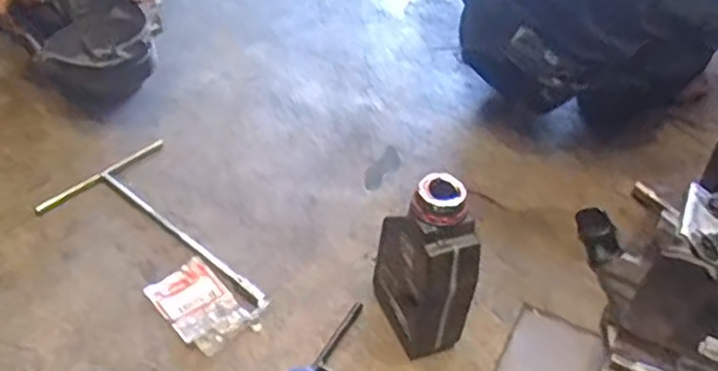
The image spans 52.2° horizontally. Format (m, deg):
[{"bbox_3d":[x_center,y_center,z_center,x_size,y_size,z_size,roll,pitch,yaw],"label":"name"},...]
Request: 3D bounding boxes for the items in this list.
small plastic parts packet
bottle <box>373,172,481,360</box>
[{"bbox_3d":[-0.194,0.144,0.894,0.085,0.006,0.130,-30,55,-33],"label":"small plastic parts packet"},{"bbox_3d":[0.077,0.092,0.835,0.053,0.223,0.125,-17,48,-24],"label":"bottle"}]

